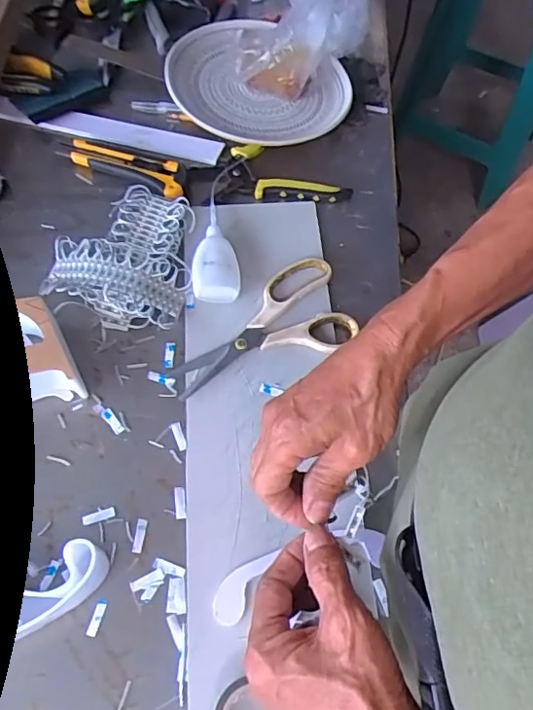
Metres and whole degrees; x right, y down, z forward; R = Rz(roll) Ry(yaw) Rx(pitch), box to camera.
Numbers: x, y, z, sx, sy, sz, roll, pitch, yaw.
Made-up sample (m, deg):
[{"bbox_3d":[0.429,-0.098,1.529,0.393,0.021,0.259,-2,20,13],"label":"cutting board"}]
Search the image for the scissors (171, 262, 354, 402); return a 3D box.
[{"bbox_3d":[-0.009,-0.031,0.509,0.168,0.013,0.100,-16,65,-8],"label":"scissors"}]

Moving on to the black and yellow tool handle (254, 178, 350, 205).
[{"bbox_3d":[0.039,-0.174,0.585,0.102,0.019,0.019,2,64,1],"label":"black and yellow tool handle"}]

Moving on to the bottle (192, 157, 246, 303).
[{"bbox_3d":[-0.046,-0.136,0.554,0.043,0.032,0.183,1,64,0],"label":"bottle"}]

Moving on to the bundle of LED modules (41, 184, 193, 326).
[{"bbox_3d":[-0.138,-0.102,0.530,0.127,0.035,0.154,3,64,2],"label":"bundle of LED modules"}]

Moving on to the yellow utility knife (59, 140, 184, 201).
[{"bbox_3d":[-0.149,-0.205,0.590,0.143,0.017,0.041,24,66,11],"label":"yellow utility knife"}]

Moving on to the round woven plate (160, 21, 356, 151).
[{"bbox_3d":[-0.013,-0.308,0.630,0.202,0.043,0.186,39,70,17],"label":"round woven plate"}]

